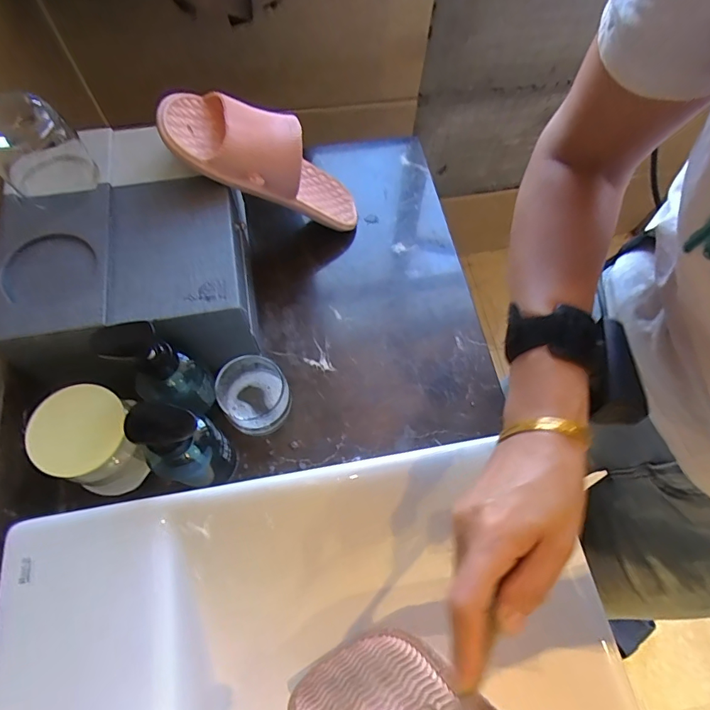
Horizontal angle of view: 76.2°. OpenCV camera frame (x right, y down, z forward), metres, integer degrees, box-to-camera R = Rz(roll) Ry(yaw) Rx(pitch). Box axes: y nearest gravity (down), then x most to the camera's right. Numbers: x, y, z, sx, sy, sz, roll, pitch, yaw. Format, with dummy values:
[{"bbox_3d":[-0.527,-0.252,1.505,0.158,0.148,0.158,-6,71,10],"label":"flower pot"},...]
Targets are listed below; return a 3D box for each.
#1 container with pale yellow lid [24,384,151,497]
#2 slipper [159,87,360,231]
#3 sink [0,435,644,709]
[{"bbox_3d":[-0.249,0.084,0.439,0.084,0.084,0.084,1,67,-2],"label":"container with pale yellow lid"},{"bbox_3d":[-0.083,-0.231,0.527,0.082,0.267,0.095,-31,64,31],"label":"slipper"},{"bbox_3d":[-0.037,0.331,0.331,0.383,0.135,0.458,-7,67,-6],"label":"sink"}]

